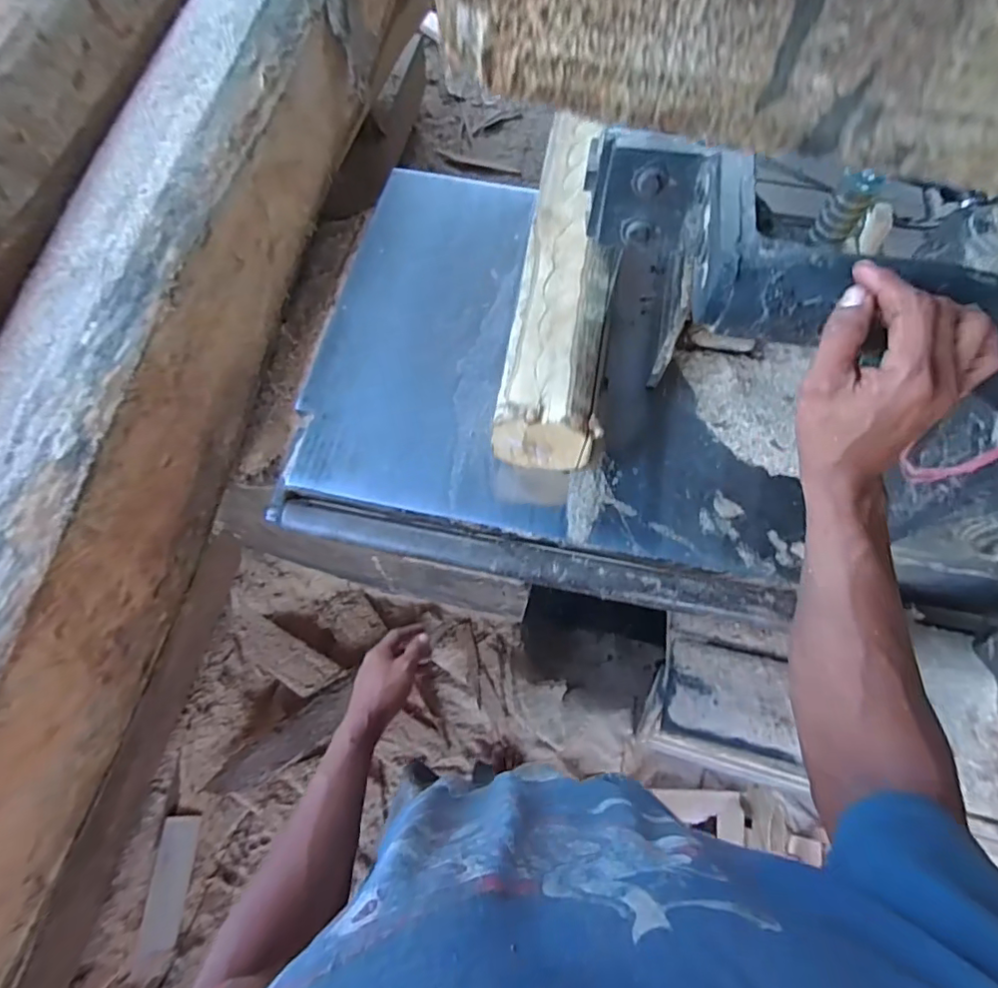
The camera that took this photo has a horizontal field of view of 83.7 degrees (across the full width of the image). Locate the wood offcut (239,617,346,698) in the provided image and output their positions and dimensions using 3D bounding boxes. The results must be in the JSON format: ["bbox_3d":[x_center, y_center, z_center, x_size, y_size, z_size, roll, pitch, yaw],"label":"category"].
[{"bbox_3d":[-0.515,0.397,1.349,0.254,0.024,0.100,32,81,6],"label":"wood offcut"}]

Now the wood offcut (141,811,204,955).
[{"bbox_3d":[-0.705,0.836,1.200,0.071,0.015,0.254,11,72,-23],"label":"wood offcut"}]

